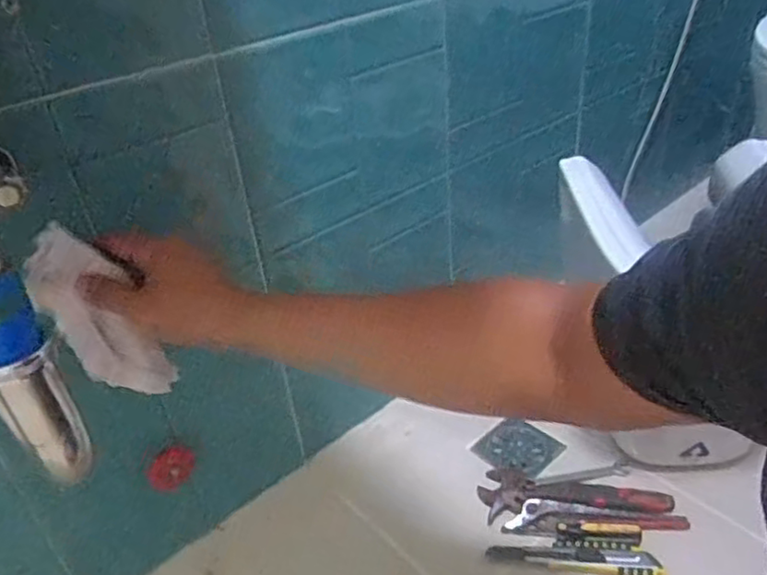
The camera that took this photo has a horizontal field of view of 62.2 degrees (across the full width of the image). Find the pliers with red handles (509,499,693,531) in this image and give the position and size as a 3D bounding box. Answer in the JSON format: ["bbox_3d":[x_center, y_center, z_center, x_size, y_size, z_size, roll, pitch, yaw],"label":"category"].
[{"bbox_3d":[0.257,0.276,0.770,0.211,0.009,0.036,1,36,4],"label":"pliers with red handles"}]

